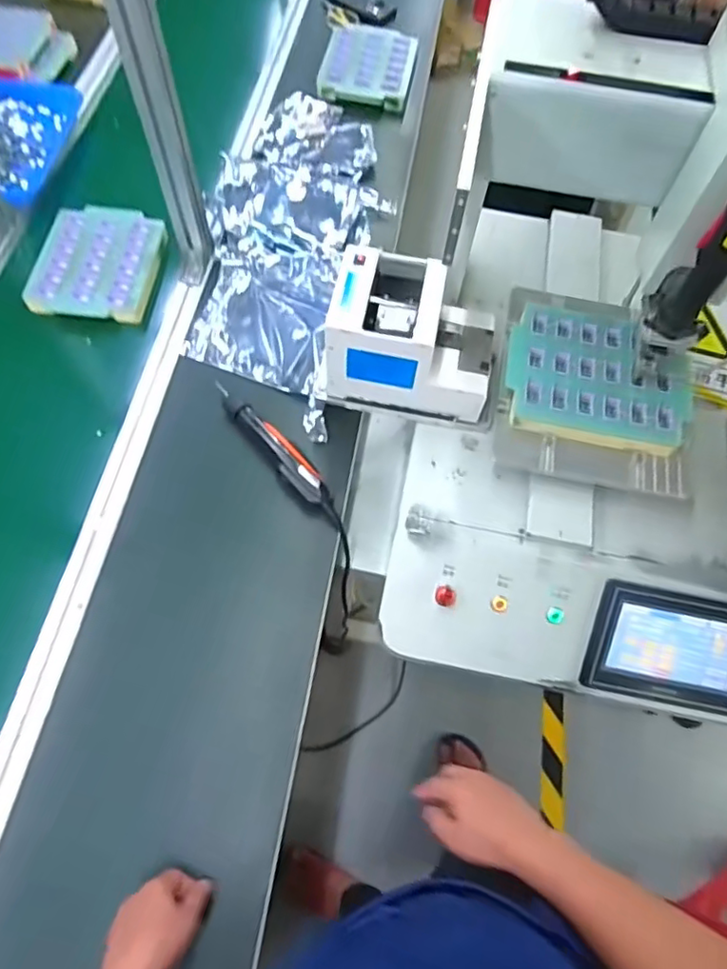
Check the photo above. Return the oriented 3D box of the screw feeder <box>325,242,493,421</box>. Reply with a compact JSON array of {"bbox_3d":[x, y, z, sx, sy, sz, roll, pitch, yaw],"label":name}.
[{"bbox_3d":[0.064,-0.186,0.749,0.205,0.137,0.141,12,66,3],"label":"screw feeder"}]

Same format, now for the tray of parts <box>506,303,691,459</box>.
[{"bbox_3d":[0.294,-0.139,0.750,0.221,0.026,0.185,10,66,2],"label":"tray of parts"}]

